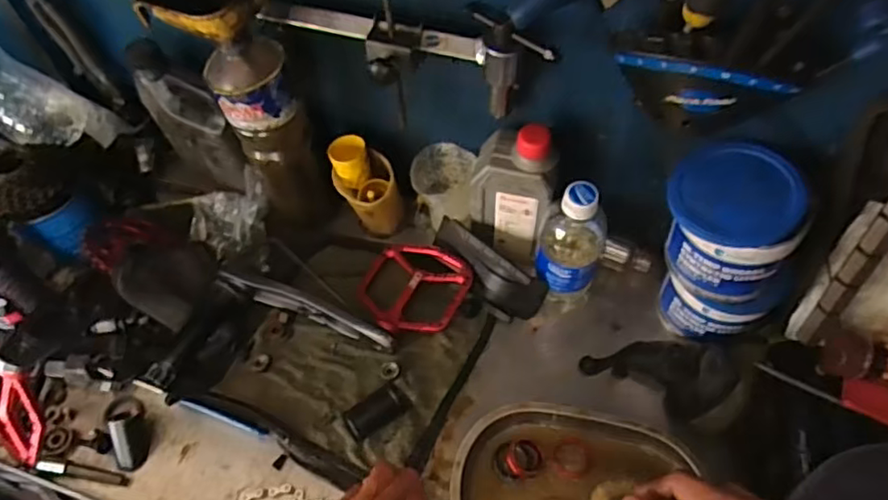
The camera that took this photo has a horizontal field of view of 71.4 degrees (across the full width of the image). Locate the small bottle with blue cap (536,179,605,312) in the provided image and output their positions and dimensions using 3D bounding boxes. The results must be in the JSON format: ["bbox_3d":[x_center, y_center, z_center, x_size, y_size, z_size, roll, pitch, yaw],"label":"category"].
[{"bbox_3d":[0.125,-0.009,0.608,0.060,0.167,0.073,11,58,11],"label":"small bottle with blue cap"}]

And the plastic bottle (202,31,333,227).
[{"bbox_3d":[-0.171,-0.106,0.637,0.069,0.238,0.056,-23,57,-11],"label":"plastic bottle"}]

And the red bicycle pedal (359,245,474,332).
[{"bbox_3d":[-0.035,0.040,0.657,0.112,0.018,0.110,20,60,17],"label":"red bicycle pedal"}]

